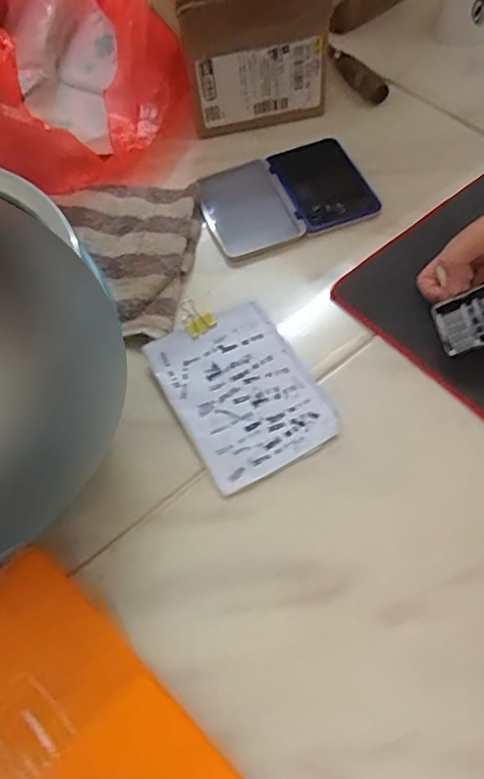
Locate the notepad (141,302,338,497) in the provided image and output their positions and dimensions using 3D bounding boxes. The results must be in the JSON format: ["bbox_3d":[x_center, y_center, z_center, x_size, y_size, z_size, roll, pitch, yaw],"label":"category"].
[{"bbox_3d":[-0.001,-0.001,0.457,0.108,0.007,0.147,-27,63,-11],"label":"notepad"}]

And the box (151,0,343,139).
[{"bbox_3d":[0.008,-0.373,0.585,0.177,0.137,0.150,-19,61,-7],"label":"box"}]

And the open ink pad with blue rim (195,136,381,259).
[{"bbox_3d":[0.041,-0.197,0.561,0.164,0.010,0.122,-20,61,-7],"label":"open ink pad with blue rim"}]

